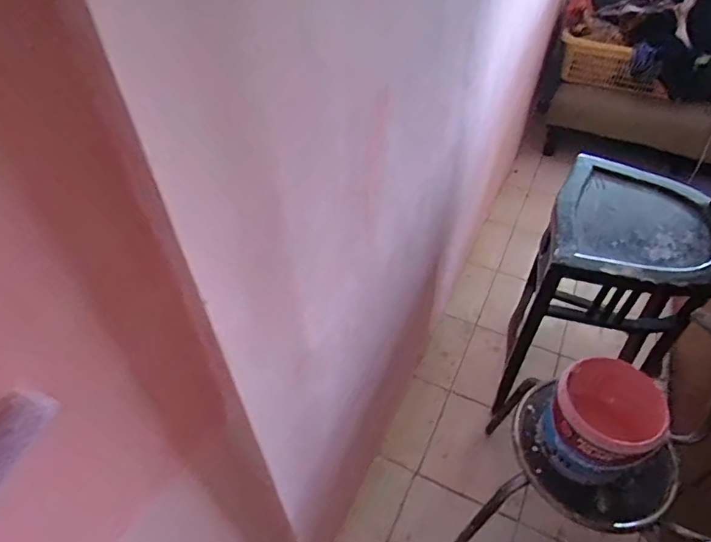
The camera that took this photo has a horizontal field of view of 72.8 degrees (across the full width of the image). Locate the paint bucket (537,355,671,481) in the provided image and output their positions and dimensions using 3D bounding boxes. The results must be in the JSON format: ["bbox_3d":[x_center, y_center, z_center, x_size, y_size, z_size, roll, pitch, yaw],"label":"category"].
[{"bbox_3d":[0.489,0.302,0.970,0.193,0.192,0.183,0,47,0],"label":"paint bucket"}]

